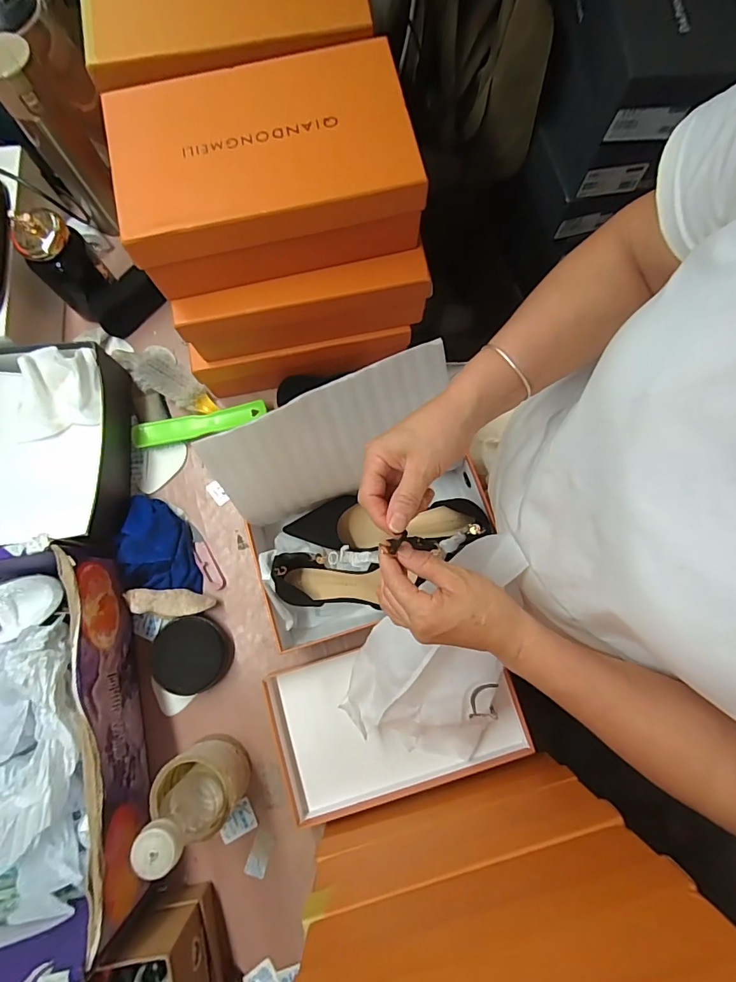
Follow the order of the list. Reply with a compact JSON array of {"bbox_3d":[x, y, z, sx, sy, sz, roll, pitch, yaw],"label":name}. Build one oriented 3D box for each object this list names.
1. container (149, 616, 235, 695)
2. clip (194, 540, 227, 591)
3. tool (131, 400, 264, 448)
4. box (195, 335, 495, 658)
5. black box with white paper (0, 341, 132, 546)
[{"bbox_3d":[-0.223,0.208,0.586,0.091,0.028,0.087,0,78,0],"label":"container"},{"bbox_3d":[-0.216,0.101,0.625,0.021,0.006,0.072,-31,80,-6],"label":"clip"},{"bbox_3d":[-0.238,-0.095,0.647,0.187,0.014,0.036,-11,78,-2],"label":"tool"},{"bbox_3d":[-0.006,0.022,0.535,0.284,0.197,0.223,-25,79,-5],"label":"box"},{"bbox_3d":[-0.490,-0.052,0.591,0.315,0.108,0.255,-4,78,-1],"label":"black box with white paper"}]

